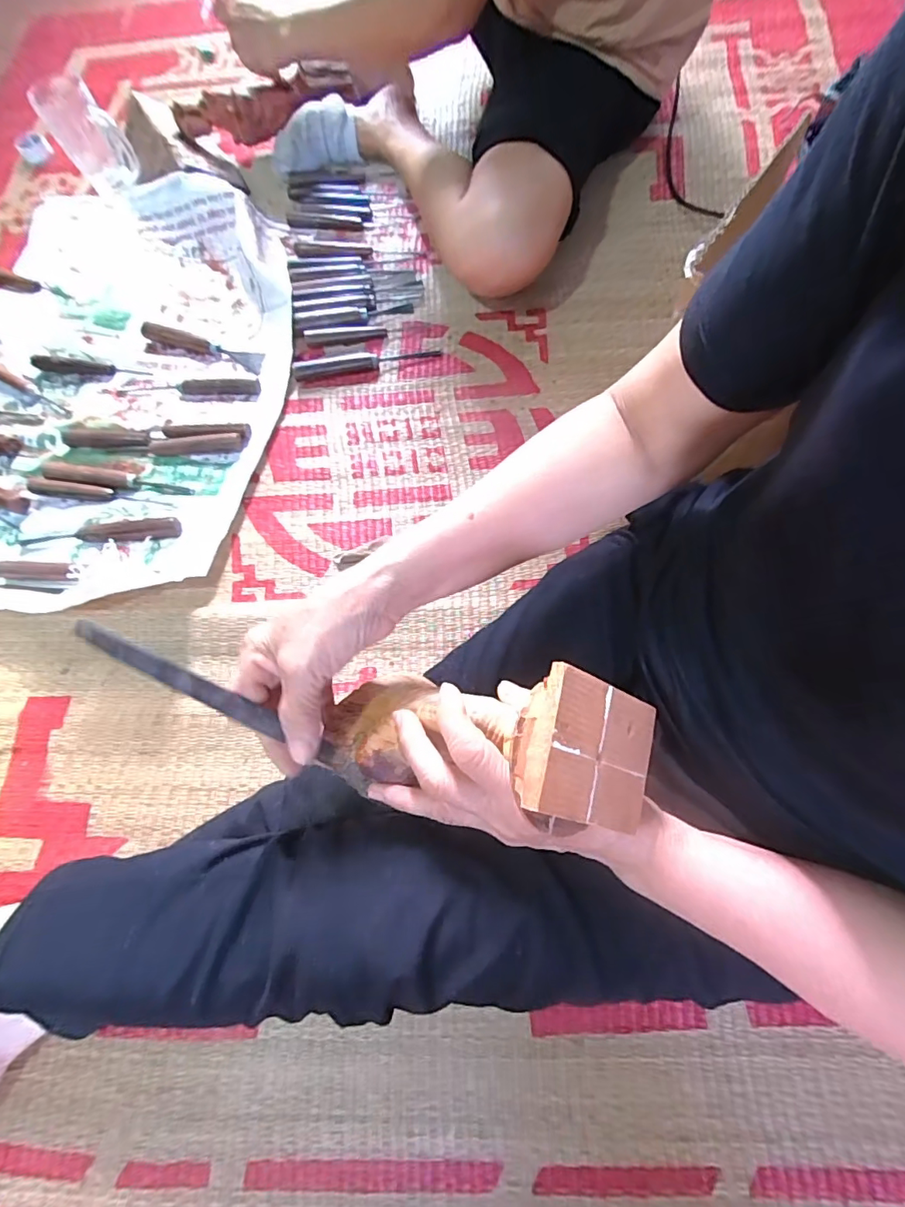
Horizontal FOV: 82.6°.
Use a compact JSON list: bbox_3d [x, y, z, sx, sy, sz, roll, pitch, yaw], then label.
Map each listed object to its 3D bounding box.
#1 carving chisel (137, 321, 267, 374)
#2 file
[{"bbox_3d":[-0.328,-0.338,0.677,0.163,0.024,0.026,16,72,7],"label":"carving chisel"},{"bbox_3d":[-0.139,0.053,0.300,0.157,0.005,0.014,32,73,-14],"label":"file"}]

